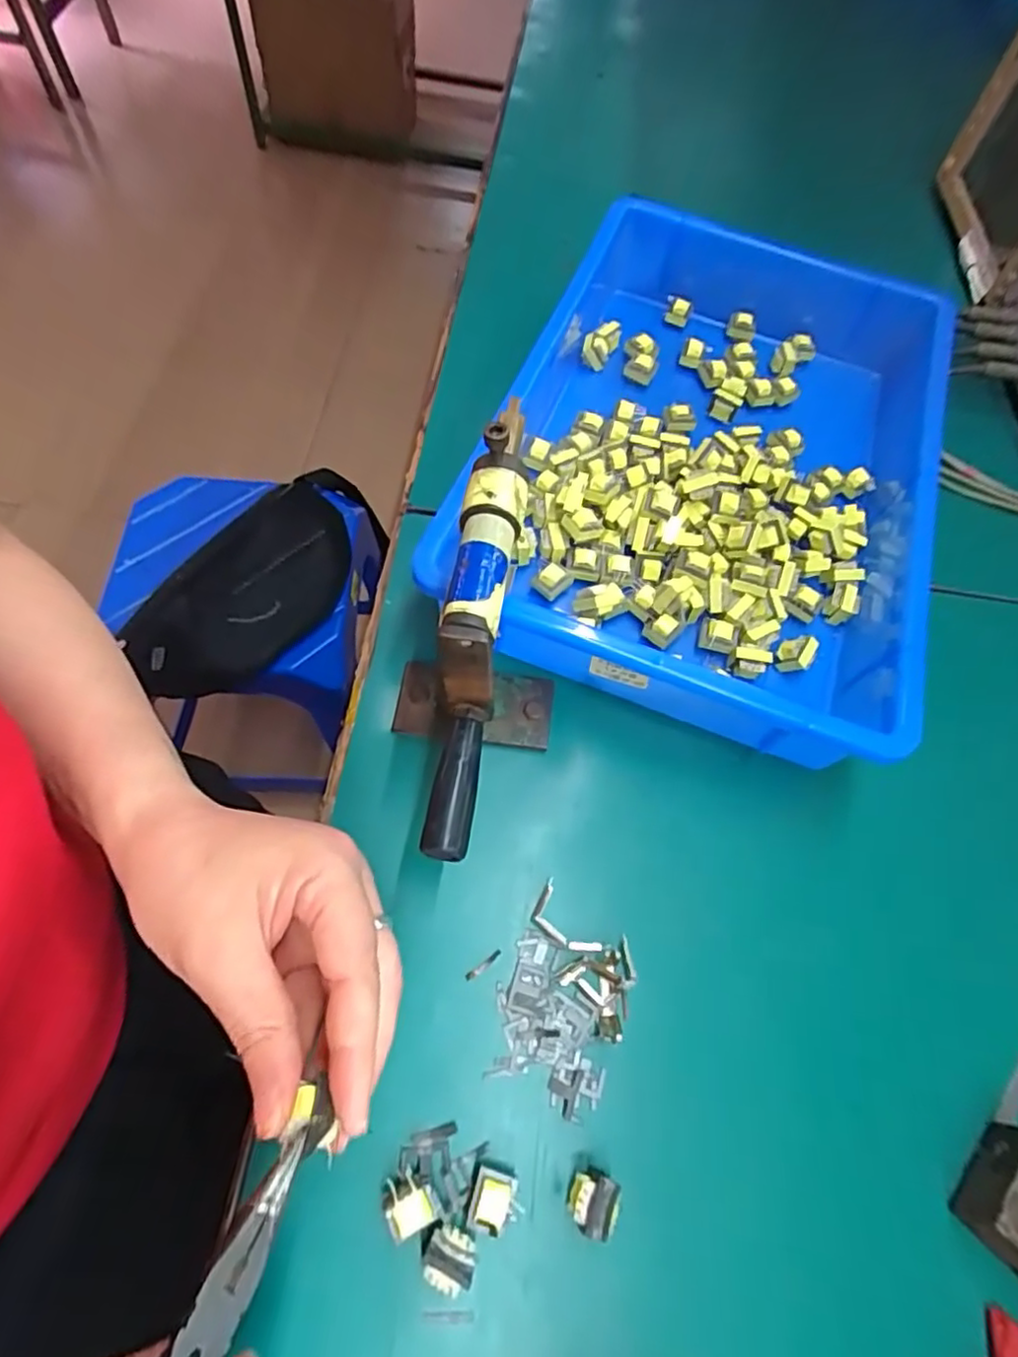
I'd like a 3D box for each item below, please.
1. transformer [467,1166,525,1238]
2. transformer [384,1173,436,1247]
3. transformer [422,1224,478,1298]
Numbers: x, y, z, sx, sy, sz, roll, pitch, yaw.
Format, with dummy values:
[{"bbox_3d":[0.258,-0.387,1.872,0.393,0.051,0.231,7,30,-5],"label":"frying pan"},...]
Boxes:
[{"bbox_3d":[-0.005,0.201,0.249,0.018,0.015,0.019,17,65,4],"label":"transformer"},{"bbox_3d":[-0.038,0.199,0.246,0.017,0.016,0.018,-18,67,-12],"label":"transformer"},{"bbox_3d":[-0.022,0.214,0.239,0.019,0.014,0.017,28,66,9],"label":"transformer"}]

